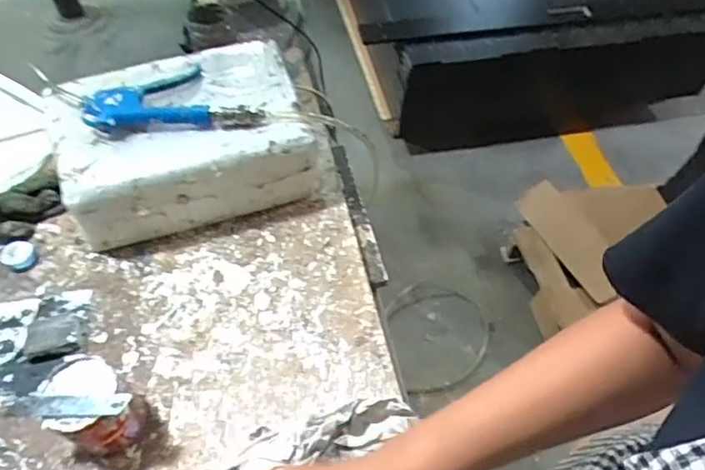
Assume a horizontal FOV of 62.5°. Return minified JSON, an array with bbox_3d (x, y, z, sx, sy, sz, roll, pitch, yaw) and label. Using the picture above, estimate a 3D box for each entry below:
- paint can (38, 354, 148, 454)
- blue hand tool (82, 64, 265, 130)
[{"bbox_3d":[-0.226,0.152,0.515,0.066,0.078,0.065,-1,52,1],"label":"paint can"},{"bbox_3d":[-0.196,-0.161,0.658,0.192,0.030,0.114,-1,52,-2],"label":"blue hand tool"}]

